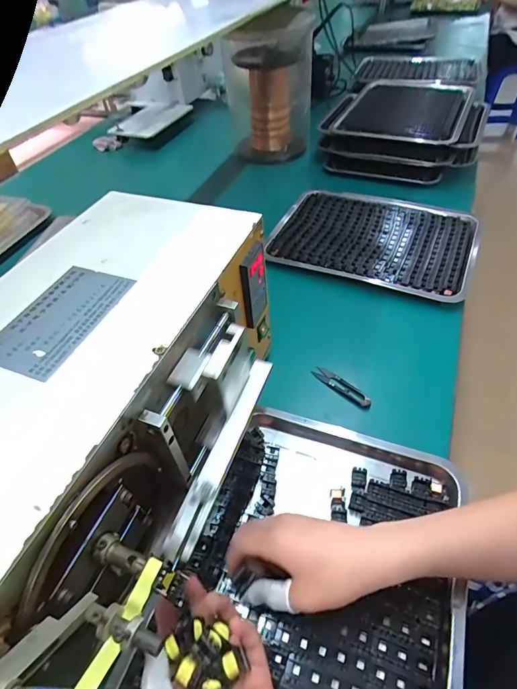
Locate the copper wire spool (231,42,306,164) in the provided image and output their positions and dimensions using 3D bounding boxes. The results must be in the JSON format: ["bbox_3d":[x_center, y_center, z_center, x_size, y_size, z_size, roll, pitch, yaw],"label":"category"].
[{"bbox_3d":[0.035,-0.652,1.078,0.162,0.265,0.148,18,52,20],"label":"copper wire spool"}]

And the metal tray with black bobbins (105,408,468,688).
[{"bbox_3d":[0.051,0.261,0.395,0.286,0.035,0.386,15,51,17],"label":"metal tray with black bobbins"}]

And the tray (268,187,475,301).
[{"bbox_3d":[0.234,-0.222,0.796,0.377,0.021,0.286,19,52,20],"label":"tray"}]

